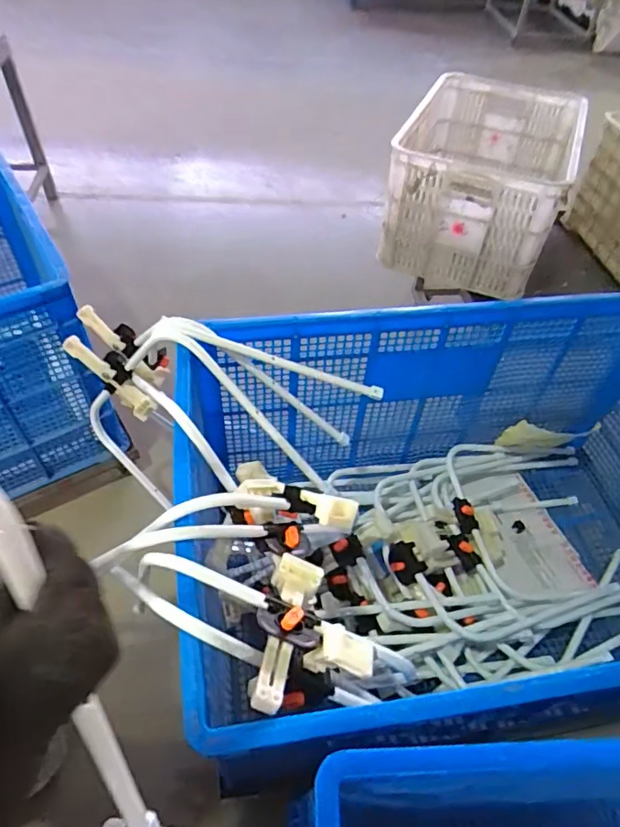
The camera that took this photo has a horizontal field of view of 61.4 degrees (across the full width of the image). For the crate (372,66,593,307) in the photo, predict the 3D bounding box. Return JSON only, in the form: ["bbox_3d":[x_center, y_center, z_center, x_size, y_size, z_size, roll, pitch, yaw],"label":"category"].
[{"bbox_3d":[0.483,-0.657,1.490,0.429,0.328,0.624,19,51,11],"label":"crate"}]

